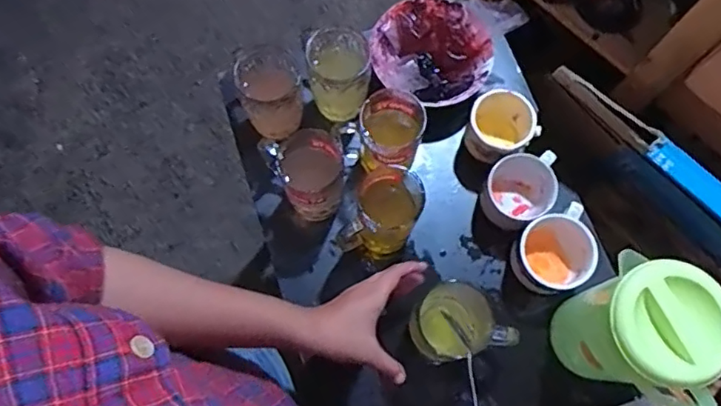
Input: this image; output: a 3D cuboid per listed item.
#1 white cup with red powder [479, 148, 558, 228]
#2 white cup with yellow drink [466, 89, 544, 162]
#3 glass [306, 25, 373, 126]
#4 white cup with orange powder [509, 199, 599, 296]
[{"bbox_3d":[0.197,-0.014,0.727,0.078,0.082,0.094,37,77,11],"label":"white cup with red powder"},{"bbox_3d":[0.176,-0.094,0.731,0.087,0.074,0.075,-34,76,-9],"label":"white cup with yellow drink"},{"bbox_3d":[-0.024,-0.154,0.717,0.069,0.098,0.068,-2,73,0],"label":"glass"},{"bbox_3d":[0.228,0.062,0.699,0.088,0.083,0.088,0,73,0],"label":"white cup with orange powder"}]

